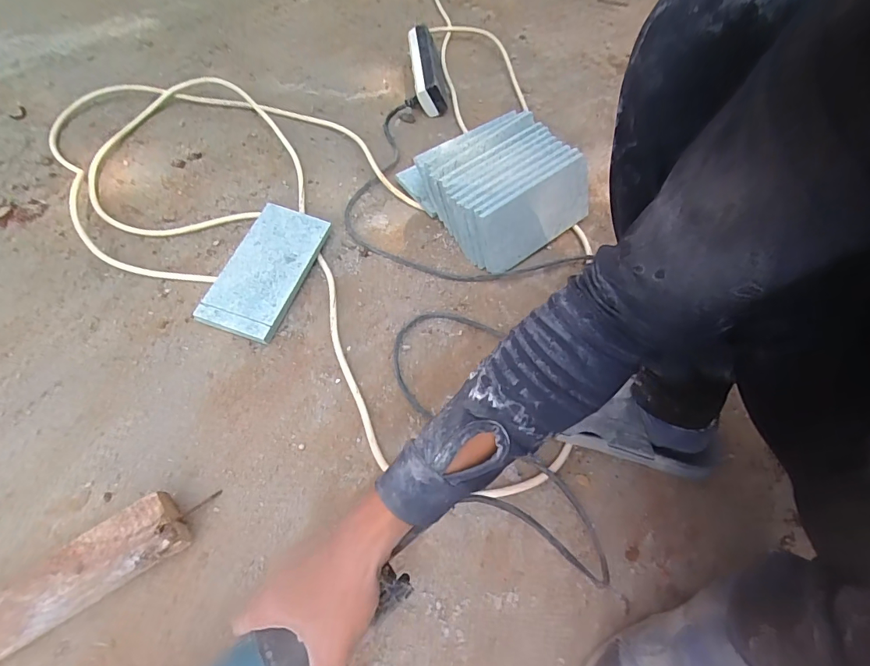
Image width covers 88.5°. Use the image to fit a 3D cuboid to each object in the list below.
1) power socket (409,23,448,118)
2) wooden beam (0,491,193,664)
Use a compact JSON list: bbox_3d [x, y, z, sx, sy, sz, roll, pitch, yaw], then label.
[{"bbox_3d":[-0.015,-0.500,0.840,0.061,0.066,0.187,-6,61,-7],"label":"power socket"},{"bbox_3d":[-0.423,0.282,0.391,0.399,0.054,0.056,-29,67,-19],"label":"wooden beam"}]

